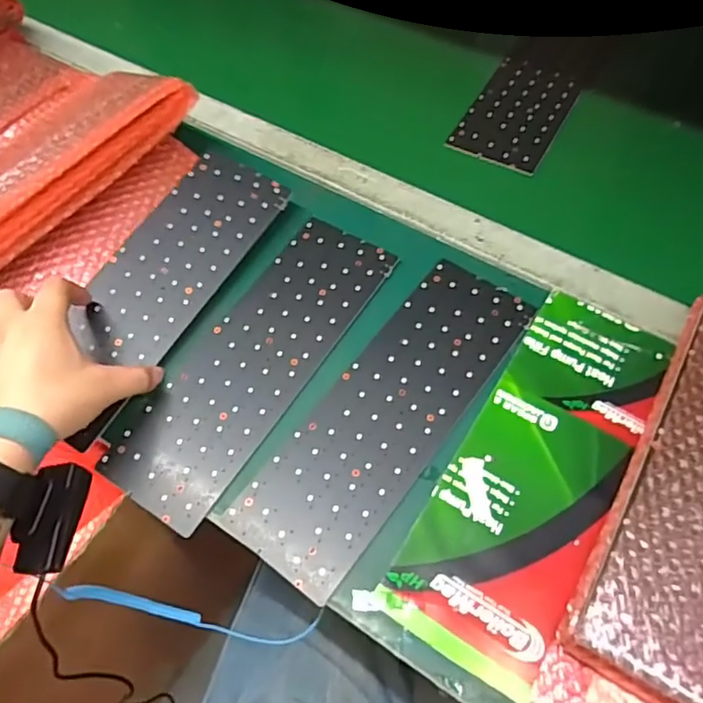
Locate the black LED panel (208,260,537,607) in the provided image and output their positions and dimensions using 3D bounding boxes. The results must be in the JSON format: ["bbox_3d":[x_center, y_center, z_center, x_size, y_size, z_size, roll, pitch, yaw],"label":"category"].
[{"bbox_3d":[0.029,0.043,0.451,0.099,0.005,0.278,34,67,20],"label":"black LED panel"}]

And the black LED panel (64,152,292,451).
[{"bbox_3d":[-0.160,-0.055,0.502,0.096,0.013,0.270,23,68,15],"label":"black LED panel"}]

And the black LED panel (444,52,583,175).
[{"bbox_3d":[0.173,-0.249,0.618,0.093,0.006,0.154,26,65,17],"label":"black LED panel"}]

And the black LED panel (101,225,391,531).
[{"bbox_3d":[-0.075,0.004,0.480,0.096,0.006,0.274,29,66,18],"label":"black LED panel"}]

